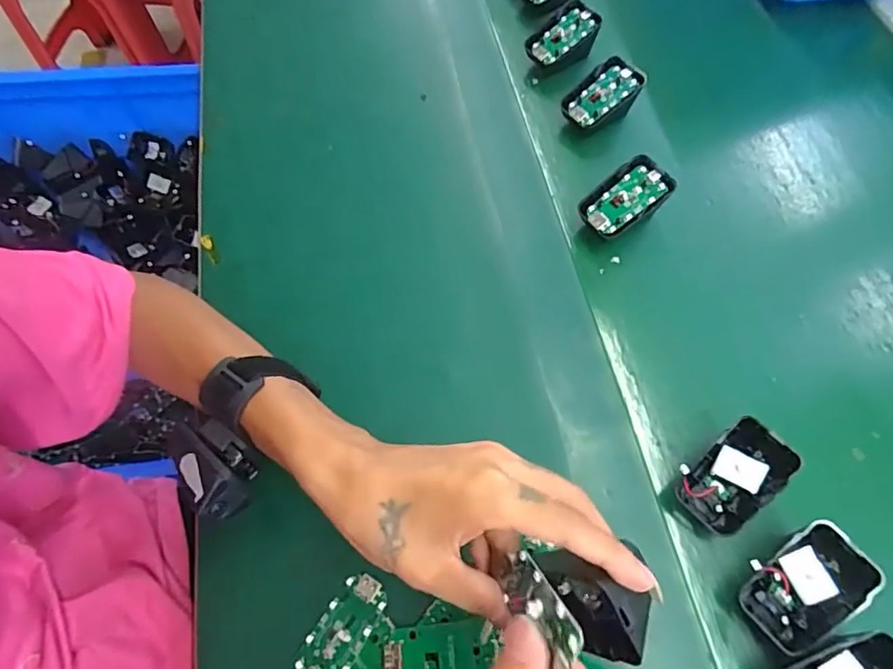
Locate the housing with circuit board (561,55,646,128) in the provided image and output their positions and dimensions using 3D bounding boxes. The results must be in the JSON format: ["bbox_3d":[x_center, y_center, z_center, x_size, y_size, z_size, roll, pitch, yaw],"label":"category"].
[{"bbox_3d":[0.141,-0.215,0.481,0.071,0.029,0.043,-37,78,1],"label":"housing with circuit board"}]

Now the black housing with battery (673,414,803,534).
[{"bbox_3d":[0.179,0.089,0.328,0.060,0.032,0.044,-33,65,-18],"label":"black housing with battery"}]

